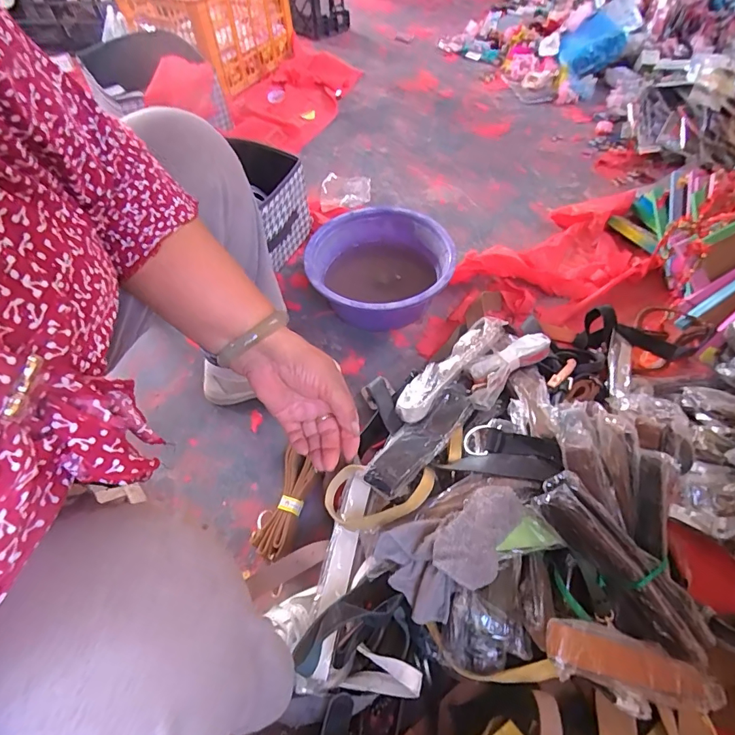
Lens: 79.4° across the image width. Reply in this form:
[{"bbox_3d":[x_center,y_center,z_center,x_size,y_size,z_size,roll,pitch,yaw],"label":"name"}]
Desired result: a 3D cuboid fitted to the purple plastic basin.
[{"bbox_3d":[0.027,-0.196,0.925,0.281,0.126,0.287,-2,54,2],"label":"purple plastic basin"}]

